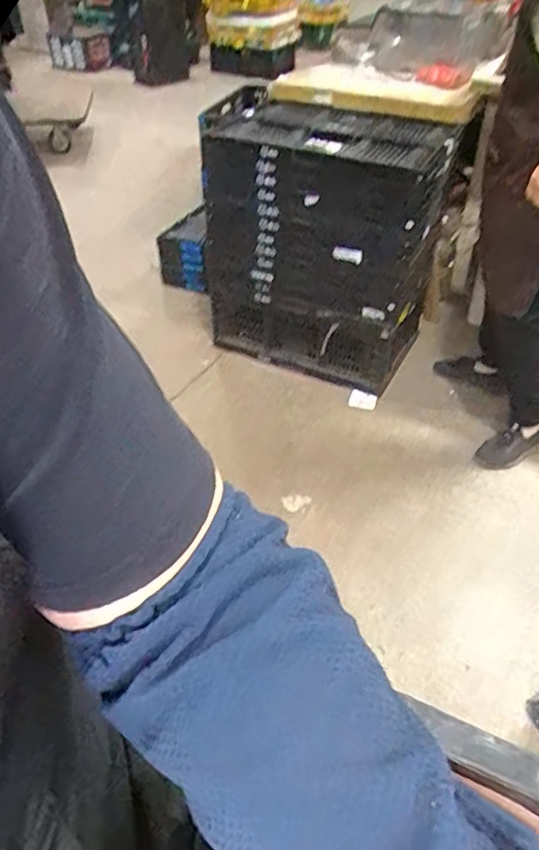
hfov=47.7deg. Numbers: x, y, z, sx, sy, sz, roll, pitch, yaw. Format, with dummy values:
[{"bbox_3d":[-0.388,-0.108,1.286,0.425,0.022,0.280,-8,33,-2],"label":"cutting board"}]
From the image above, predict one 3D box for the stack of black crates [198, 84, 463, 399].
[{"bbox_3d":[0.157,-0.508,1.840,0.634,0.701,0.352,20,46,21],"label":"stack of black crates"}]

